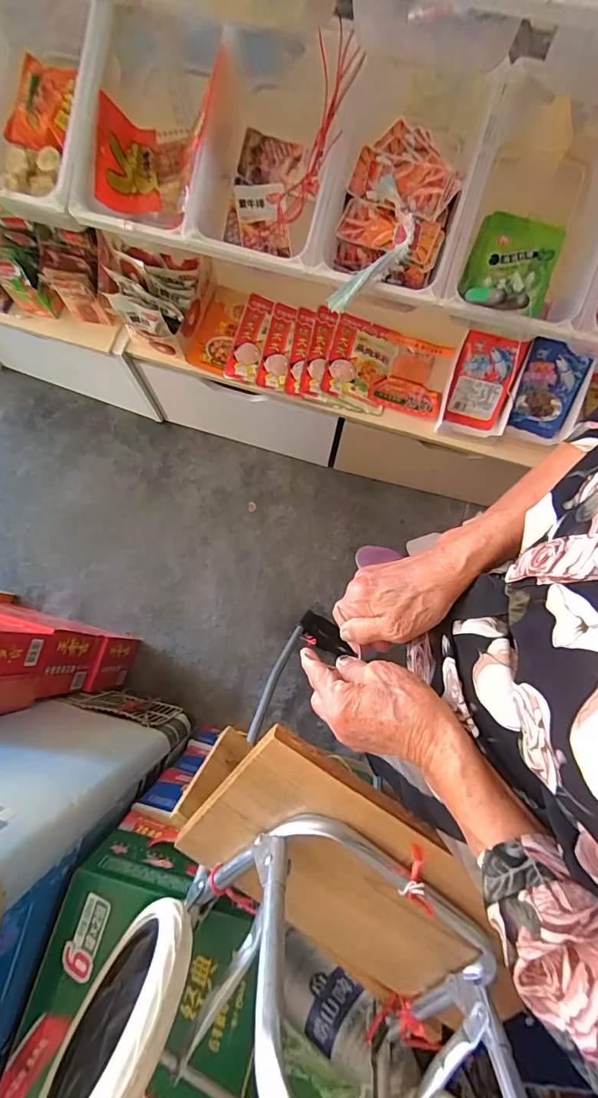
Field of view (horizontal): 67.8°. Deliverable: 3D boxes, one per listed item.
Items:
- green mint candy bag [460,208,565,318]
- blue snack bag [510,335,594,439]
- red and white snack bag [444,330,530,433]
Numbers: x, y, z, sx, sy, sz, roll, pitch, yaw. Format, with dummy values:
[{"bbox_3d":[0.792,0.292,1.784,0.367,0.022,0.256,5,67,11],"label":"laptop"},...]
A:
[{"bbox_3d":[0.341,-0.460,0.722,0.138,0.035,0.137,16,99,3],"label":"green mint candy bag"},{"bbox_3d":[0.493,-0.318,0.889,0.119,0.016,0.164,18,114,2],"label":"blue snack bag"},{"bbox_3d":[0.367,-0.333,0.893,0.111,0.025,0.176,12,123,3],"label":"red and white snack bag"}]

